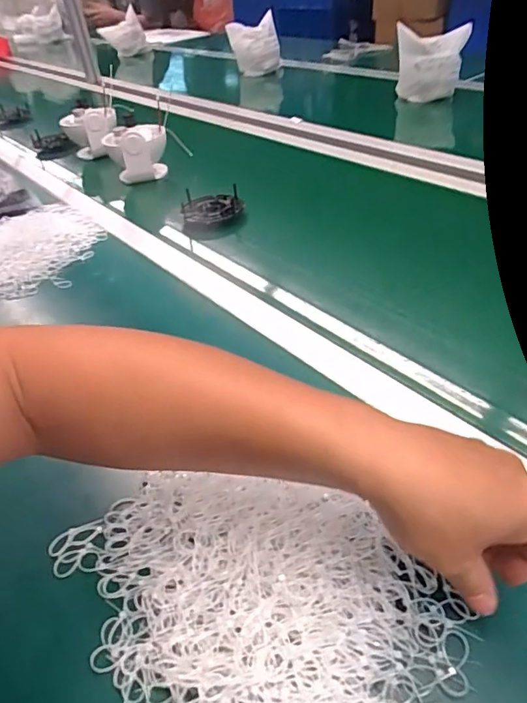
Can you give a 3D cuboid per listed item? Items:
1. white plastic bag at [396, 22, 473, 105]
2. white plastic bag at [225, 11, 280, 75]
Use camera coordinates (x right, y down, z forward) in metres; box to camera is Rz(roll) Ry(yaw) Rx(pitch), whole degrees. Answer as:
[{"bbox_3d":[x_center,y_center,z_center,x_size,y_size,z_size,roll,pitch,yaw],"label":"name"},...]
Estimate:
[{"bbox_3d":[0.376,-0.642,1.137,0.148,0.162,0.059,-2,40,4],"label":"white plastic bag"},{"bbox_3d":[-0.033,-0.952,1.559,0.163,0.138,0.047,3,41,11],"label":"white plastic bag"}]

